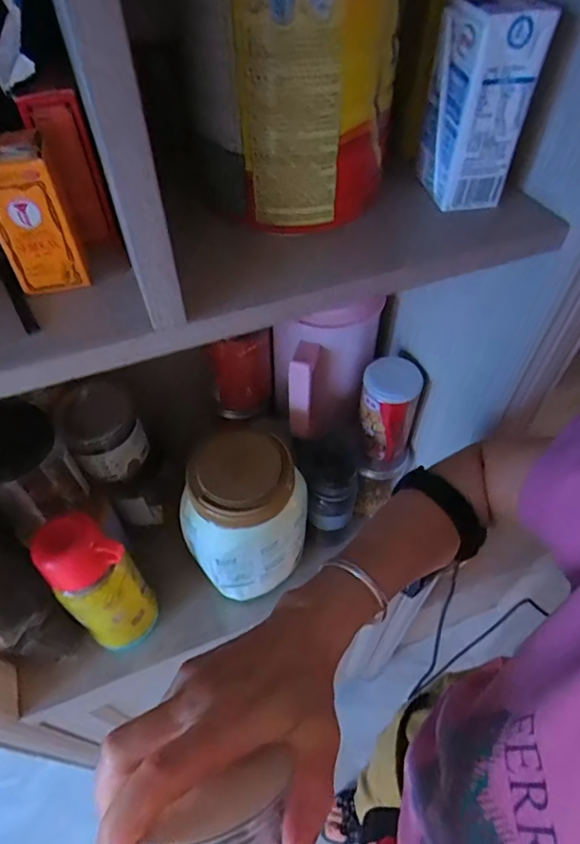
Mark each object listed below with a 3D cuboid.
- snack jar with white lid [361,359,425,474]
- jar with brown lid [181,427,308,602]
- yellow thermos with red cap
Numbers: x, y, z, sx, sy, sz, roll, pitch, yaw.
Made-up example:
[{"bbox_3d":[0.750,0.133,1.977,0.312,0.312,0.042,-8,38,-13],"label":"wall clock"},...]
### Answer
[{"bbox_3d":[0.114,-0.006,0.584,0.062,0.129,0.062,12,52,9],"label":"snack jar with white lid"},{"bbox_3d":[-0.046,0.112,0.553,0.119,0.198,0.109,0,51,0],"label":"jar with brown lid"},{"bbox_3d":[-0.196,0.173,0.519,0.073,0.196,0.062,-29,57,-21],"label":"yellow thermos with red cap"}]

